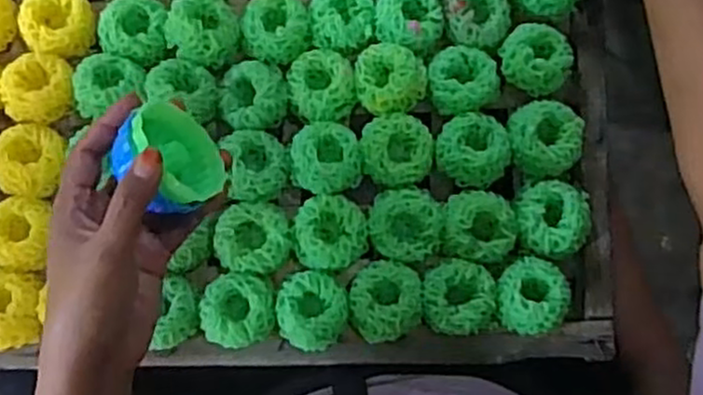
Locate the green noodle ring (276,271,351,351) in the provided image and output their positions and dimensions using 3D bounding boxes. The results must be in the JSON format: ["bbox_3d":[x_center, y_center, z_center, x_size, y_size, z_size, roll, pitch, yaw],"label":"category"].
[{"bbox_3d":[-0.027,0.076,0.499,0.046,0.018,0.052,-5,84,2],"label":"green noodle ring"}]

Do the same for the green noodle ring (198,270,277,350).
[{"bbox_3d":[-0.076,0.076,0.502,0.046,0.017,0.048,0,84,2],"label":"green noodle ring"}]

